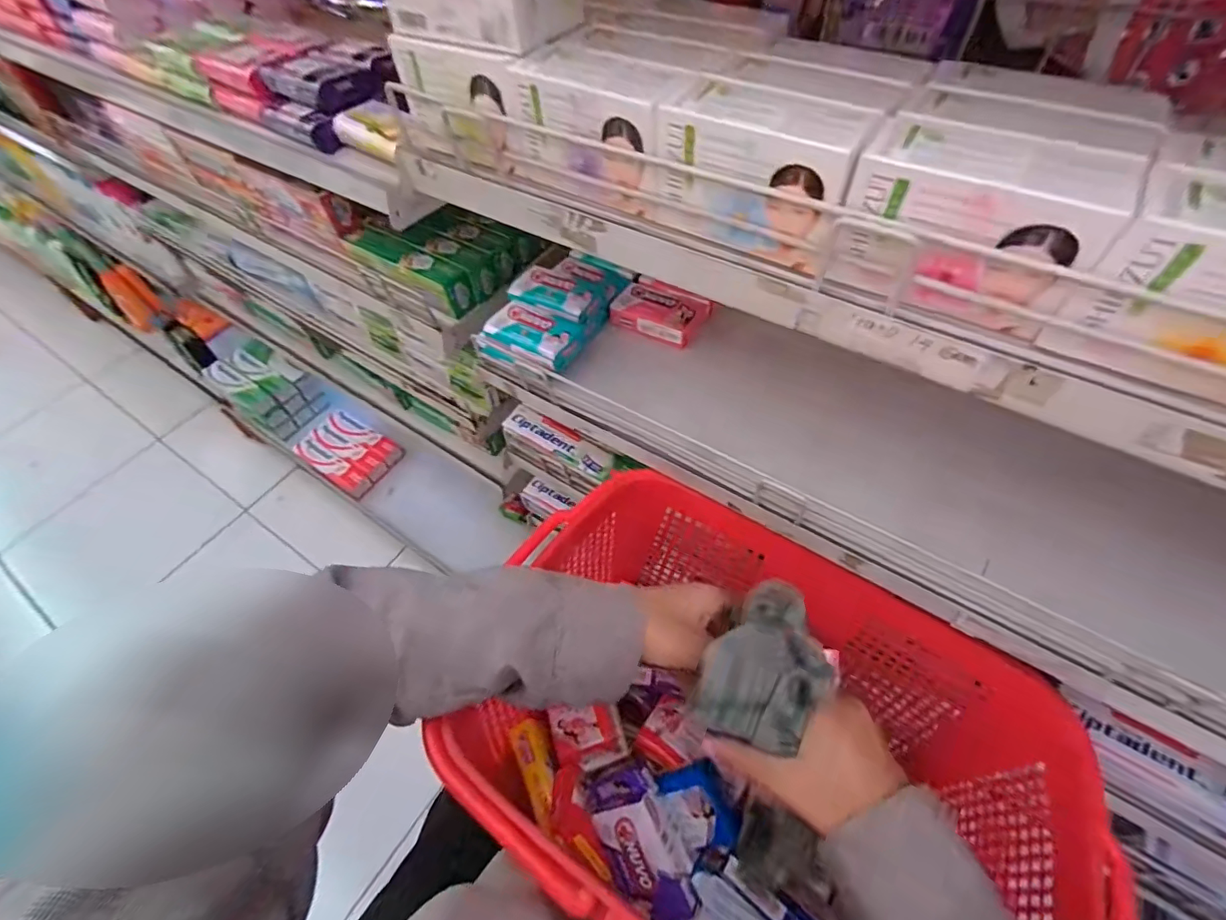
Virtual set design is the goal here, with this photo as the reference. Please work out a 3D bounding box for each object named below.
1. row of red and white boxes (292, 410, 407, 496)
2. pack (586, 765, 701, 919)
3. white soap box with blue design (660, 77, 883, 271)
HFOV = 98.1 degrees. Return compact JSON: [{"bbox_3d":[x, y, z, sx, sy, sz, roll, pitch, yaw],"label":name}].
[{"bbox_3d":[-0.575,-0.022,1.157,0.206,0.059,0.142,29,62,22],"label":"row of red and white boxes"},{"bbox_3d":[0.021,0.282,0.391,0.053,0.041,0.101,-23,57,-12],"label":"pack"},{"bbox_3d":[0.069,-0.136,0.251,0.089,0.064,0.033,30,62,22],"label":"white soap box with blue design"}]

